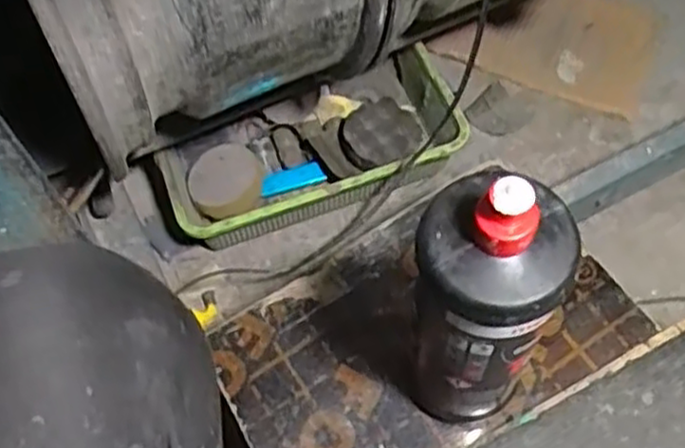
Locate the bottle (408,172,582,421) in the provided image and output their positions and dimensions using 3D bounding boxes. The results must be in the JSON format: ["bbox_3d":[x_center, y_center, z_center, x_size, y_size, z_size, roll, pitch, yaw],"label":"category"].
[{"bbox_3d":[0.084,0.057,0.457,0.083,0.264,0.064,10,64,7],"label":"bottle"}]

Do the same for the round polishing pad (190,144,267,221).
[{"bbox_3d":[-0.124,-0.048,0.805,0.078,0.023,0.078,-1,63,2],"label":"round polishing pad"}]

